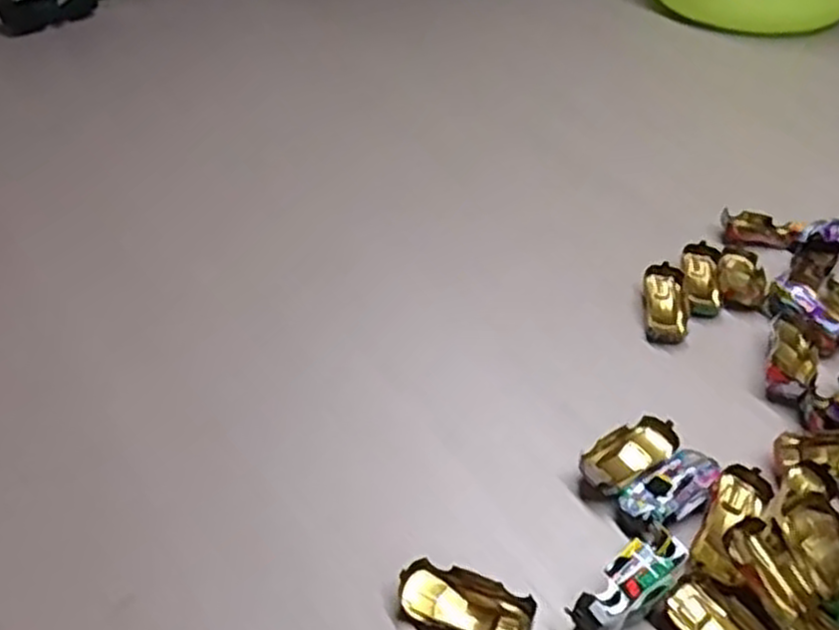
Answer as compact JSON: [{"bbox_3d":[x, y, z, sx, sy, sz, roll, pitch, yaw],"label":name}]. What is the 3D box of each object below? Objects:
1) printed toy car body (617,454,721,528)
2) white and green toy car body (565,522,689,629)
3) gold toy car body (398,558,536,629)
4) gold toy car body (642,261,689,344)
[{"bbox_3d":[0.135,0.095,0.410,0.058,0.018,0.028,-22,45,-24],"label":"printed toy car body"},{"bbox_3d":[0.098,0.127,0.359,0.064,0.028,0.023,-36,51,-18],"label":"white and green toy car body"},{"bbox_3d":[0.022,0.137,0.363,0.063,0.017,0.030,15,43,17],"label":"gold toy car body"},{"bbox_3d":[0.171,-0.006,0.536,0.029,0.026,0.062,7,41,8],"label":"gold toy car body"}]

